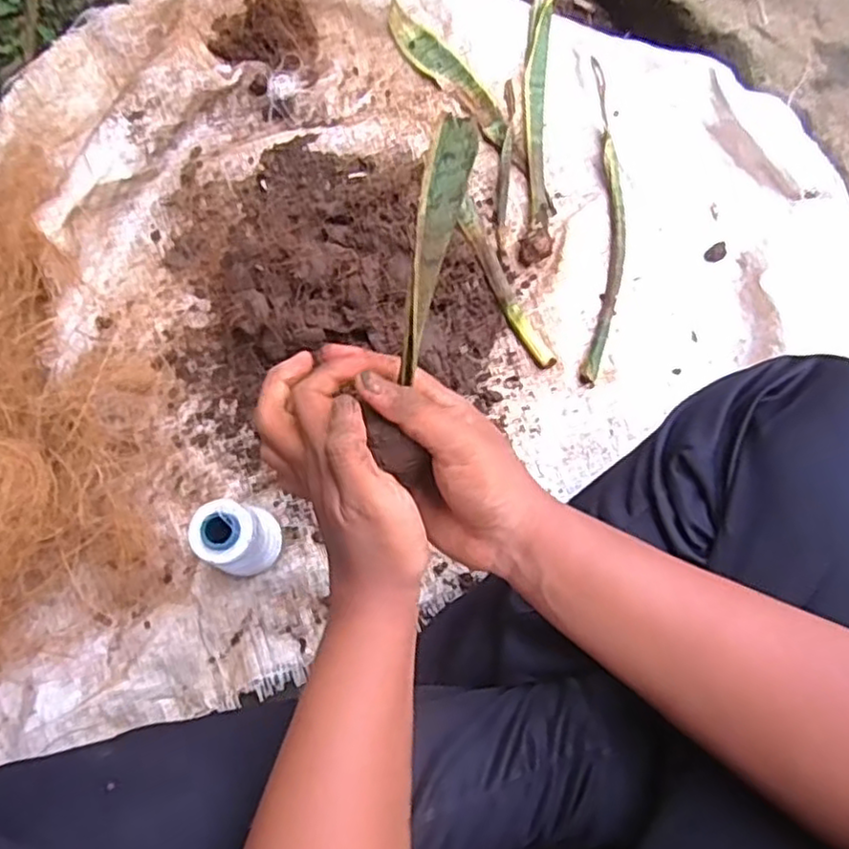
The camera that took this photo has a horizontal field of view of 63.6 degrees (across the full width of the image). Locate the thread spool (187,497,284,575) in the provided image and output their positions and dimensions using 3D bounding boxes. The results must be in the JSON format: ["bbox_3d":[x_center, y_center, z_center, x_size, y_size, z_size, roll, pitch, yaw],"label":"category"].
[{"bbox_3d":[-0.139,0.086,0.522,0.045,0.115,0.049,0,73,0],"label":"thread spool"}]

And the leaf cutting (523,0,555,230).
[{"bbox_3d":[0.116,-0.319,0.689,0.029,0.029,0.267,3,73,0],"label":"leaf cutting"}]

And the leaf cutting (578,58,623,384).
[{"bbox_3d":[0.175,-0.200,0.660,0.036,0.031,0.329,5,73,1],"label":"leaf cutting"}]

